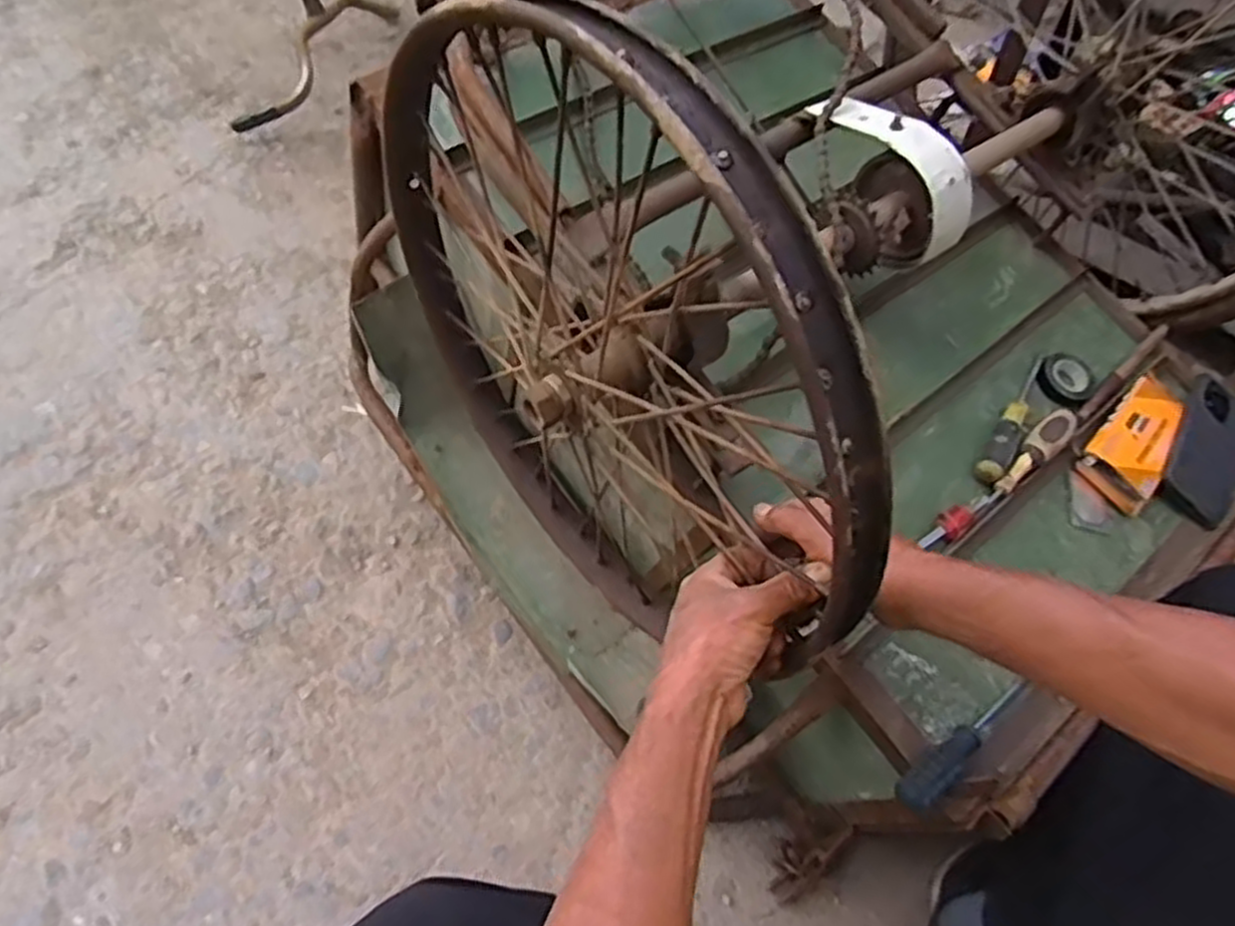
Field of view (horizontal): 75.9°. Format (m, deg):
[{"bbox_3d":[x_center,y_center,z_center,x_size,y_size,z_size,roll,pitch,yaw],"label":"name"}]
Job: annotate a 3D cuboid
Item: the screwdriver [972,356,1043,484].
[{"bbox_3d":[0.408,-0.054,0.801,0.026,0.022,0.183,31,61,17],"label":"screwdriver"}]

